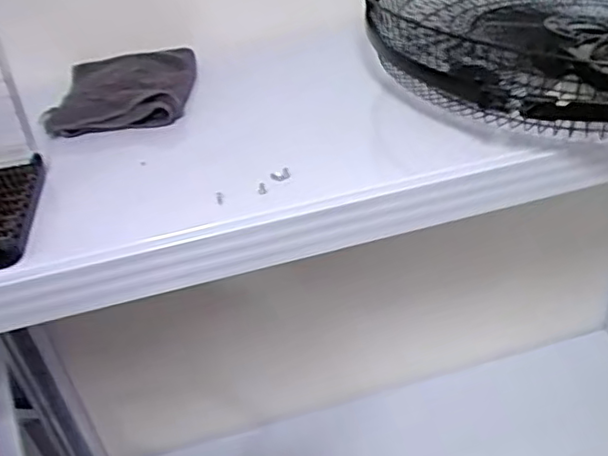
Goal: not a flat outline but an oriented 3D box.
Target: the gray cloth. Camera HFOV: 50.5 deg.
[{"bbox_3d":[-0.215,-0.166,0.766,0.161,0.030,0.170,-5,36,4],"label":"gray cloth"}]

